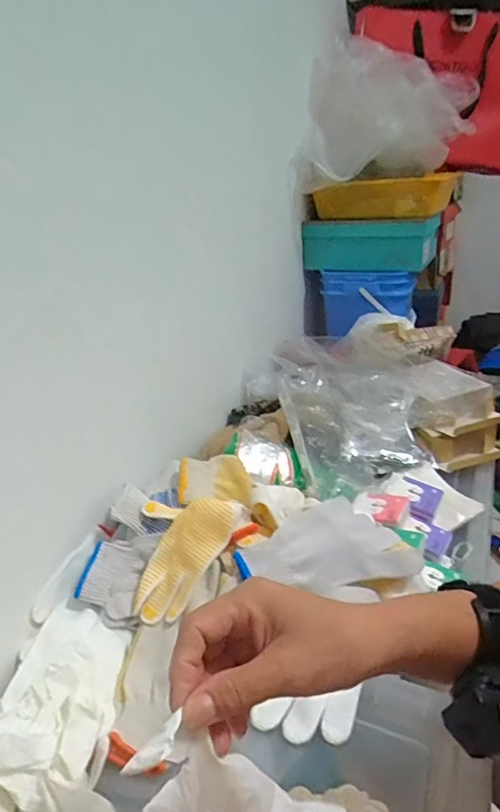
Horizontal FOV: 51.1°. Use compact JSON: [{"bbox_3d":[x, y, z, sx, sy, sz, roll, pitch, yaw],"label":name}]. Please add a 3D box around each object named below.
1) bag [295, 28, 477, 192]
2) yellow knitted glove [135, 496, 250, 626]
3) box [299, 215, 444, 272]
[{"bbox_3d":[0.324,-0.700,1.239,0.376,0.303,0.349,8,29,27],"label":"bag"},{"bbox_3d":[-0.074,0.176,0.613,0.162,0.032,0.074,-53,39,-6],"label":"yellow knitted glove"},{"bbox_3d":[0.320,-0.428,1.364,0.310,0.113,0.208,8,29,27],"label":"box"}]

